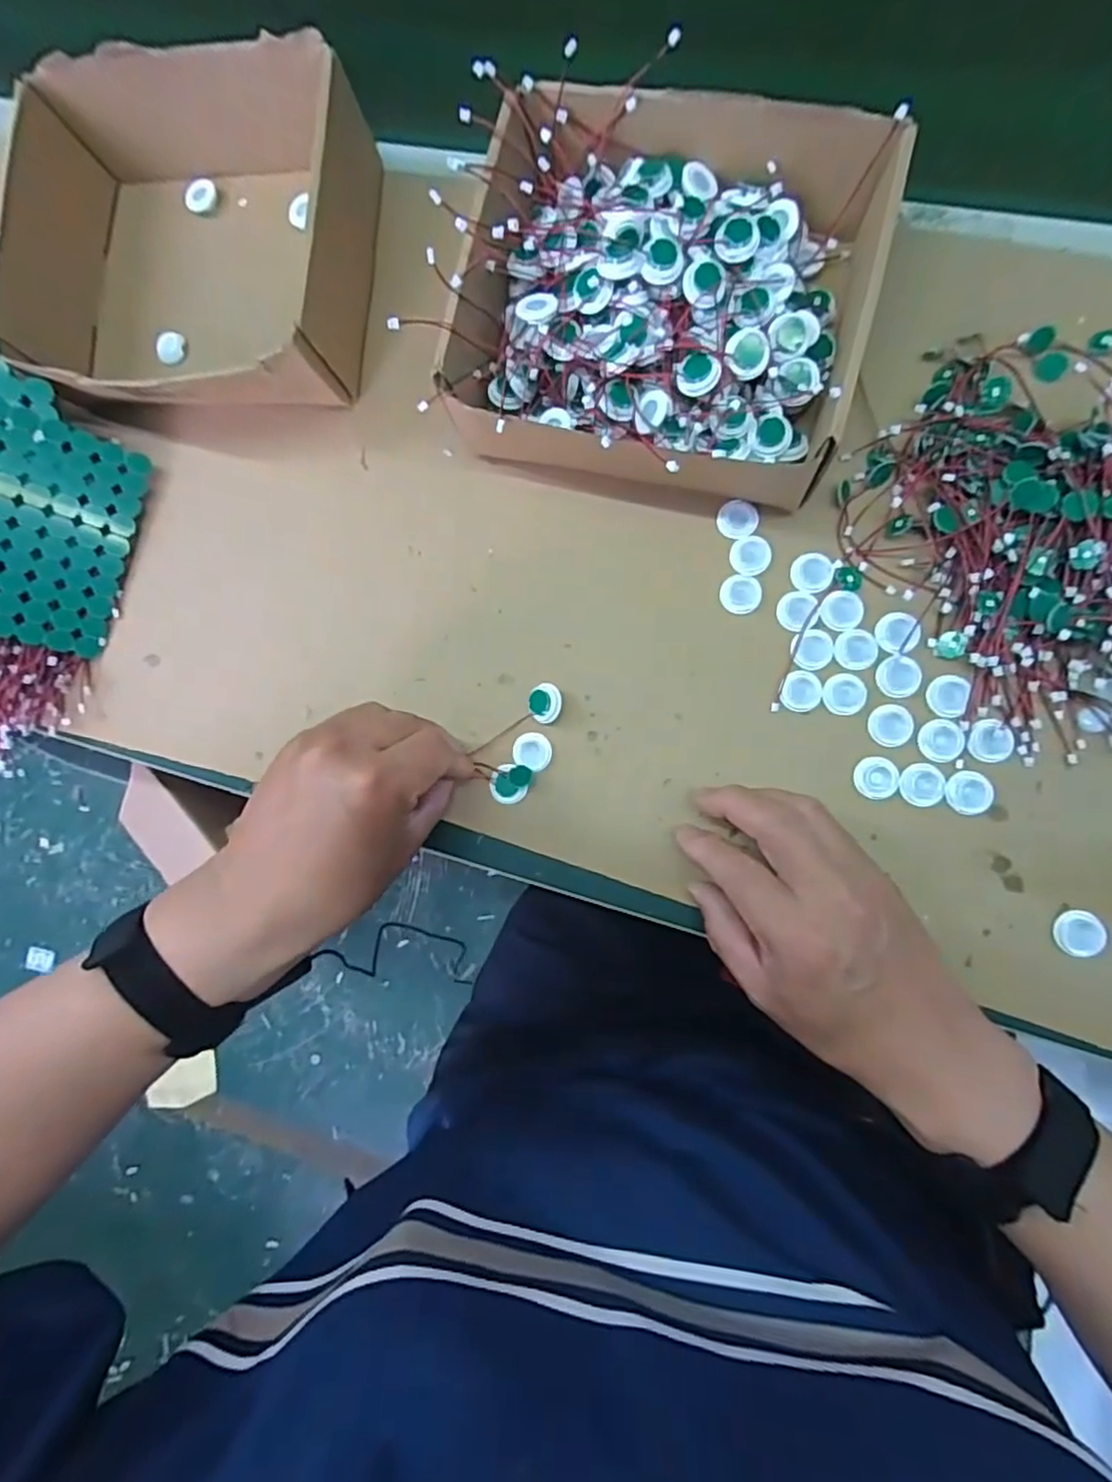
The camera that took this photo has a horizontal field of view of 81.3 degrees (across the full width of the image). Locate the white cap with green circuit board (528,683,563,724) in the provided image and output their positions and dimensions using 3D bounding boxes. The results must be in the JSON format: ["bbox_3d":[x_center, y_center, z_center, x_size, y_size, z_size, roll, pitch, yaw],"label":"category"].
[{"bbox_3d":[-0.005,-0.022,0.379,0.020,0.014,0.021,-1,85,8],"label":"white cap with green circuit board"}]

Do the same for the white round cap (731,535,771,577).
[{"bbox_3d":[0.112,-0.107,0.374,0.022,0.004,0.023,-1,85,8],"label":"white round cap"}]

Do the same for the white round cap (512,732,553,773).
[{"bbox_3d":[-0.014,0.006,0.383,0.023,0.005,0.021,-1,85,8],"label":"white round cap"}]

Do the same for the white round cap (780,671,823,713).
[{"bbox_3d":[0.138,-0.028,0.363,0.021,0.004,0.023,-1,85,8],"label":"white round cap"}]

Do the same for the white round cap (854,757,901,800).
[{"bbox_3d":[0.175,0.020,0.353,0.022,0.004,0.022,-1,85,8],"label":"white round cap"}]

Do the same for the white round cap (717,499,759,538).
[{"bbox_3d":[0.106,-0.129,0.376,0.023,0.004,0.022,-1,85,8],"label":"white round cap"}]

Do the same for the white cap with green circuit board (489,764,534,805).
[{"bbox_3d":[-0.027,0.024,0.378,0.021,0.010,0.026,33,90,10],"label":"white cap with green circuit board"}]

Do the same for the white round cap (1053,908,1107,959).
[{"bbox_3d":[0.268,0.099,0.330,0.021,0.007,0.023,-1,85,8],"label":"white round cap"}]

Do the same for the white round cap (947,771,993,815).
[{"bbox_3d":[0.220,0.028,0.345,0.022,0.004,0.023,-1,85,8],"label":"white round cap"}]

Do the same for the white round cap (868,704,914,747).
[{"bbox_3d":[0.183,-0.008,0.354,0.023,0.004,0.023,-1,85,8],"label":"white round cap"}]

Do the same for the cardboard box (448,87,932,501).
[{"bbox_3d":[0.058,-0.244,0.361,0.213,0.069,0.187,13,87,9],"label":"cardboard box"}]

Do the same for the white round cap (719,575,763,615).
[{"bbox_3d":[0.106,-0.085,0.373,0.023,0.004,0.022,-1,85,8],"label":"white round cap"}]

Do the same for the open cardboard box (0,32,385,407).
[{"bbox_3d":[-0.228,-0.305,0.409,0.210,0.073,0.194,5,85,9],"label":"open cardboard box"}]

